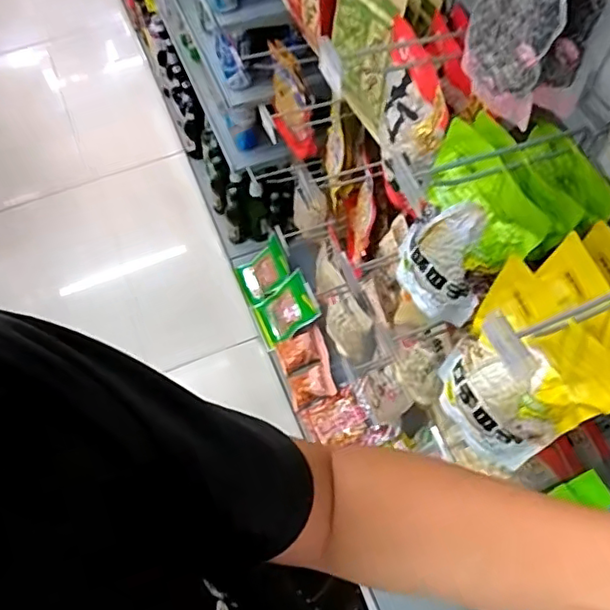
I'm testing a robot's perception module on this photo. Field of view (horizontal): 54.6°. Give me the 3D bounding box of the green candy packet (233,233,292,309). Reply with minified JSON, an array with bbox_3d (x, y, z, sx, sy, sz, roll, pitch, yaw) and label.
[{"bbox_3d":[-0.121,-0.092,1.718,0.188,0.030,0.156,-40,58,28],"label":"green candy packet"}]

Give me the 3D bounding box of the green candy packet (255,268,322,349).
[{"bbox_3d":[-0.053,0.018,1.620,0.027,0.243,0.140,-2,59,-46],"label":"green candy packet"}]

